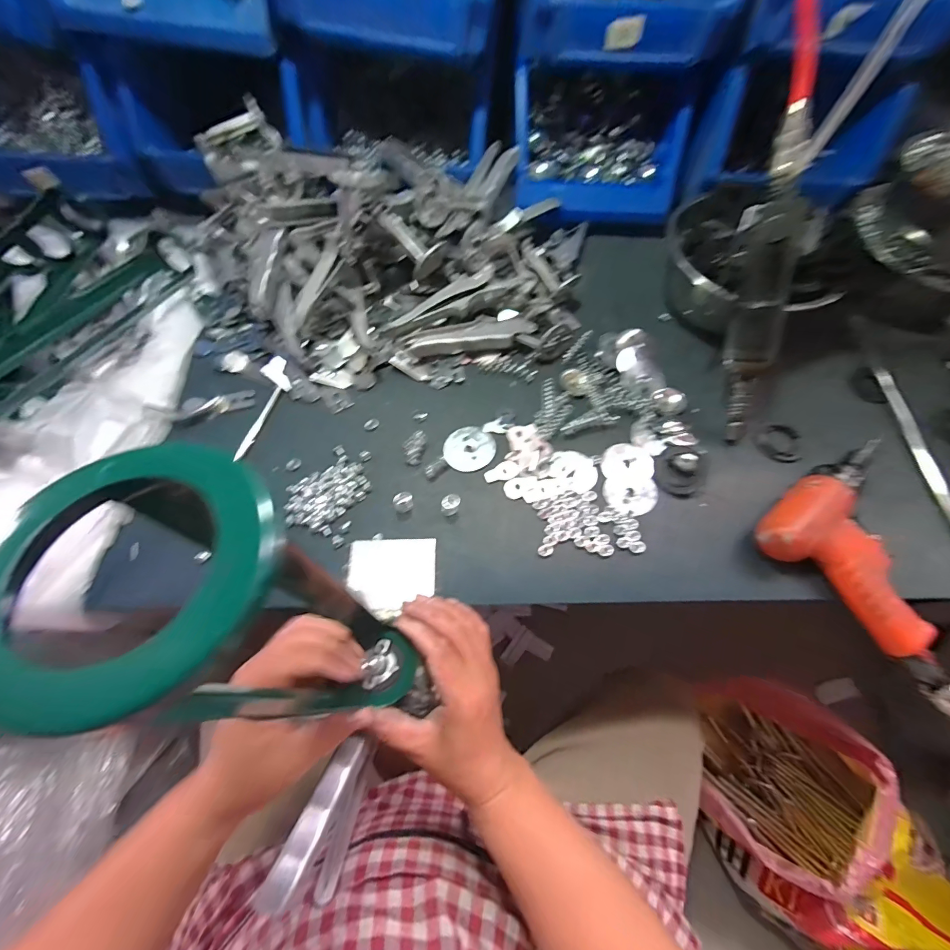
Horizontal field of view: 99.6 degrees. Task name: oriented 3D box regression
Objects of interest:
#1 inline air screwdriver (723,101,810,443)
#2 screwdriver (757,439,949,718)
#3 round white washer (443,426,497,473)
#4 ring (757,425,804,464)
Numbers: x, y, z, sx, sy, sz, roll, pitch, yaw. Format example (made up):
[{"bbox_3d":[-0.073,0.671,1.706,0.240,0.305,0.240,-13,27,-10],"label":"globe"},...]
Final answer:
[{"bbox_3d":[0.253,-0.156,0.352,0.034,0.254,0.031,-5,23,-4],"label":"inline air screwdriver"},{"bbox_3d":[0.371,0.079,0.340,0.167,0.038,0.218,-37,71,-17],"label":"screwdriver"},{"bbox_3d":[-0.005,-0.026,0.396,0.049,0.004,0.049,1,65,-2],"label":"round white washer"},{"bbox_3d":[0.310,-0.032,0.406,0.042,0.007,0.043,1,65,-2],"label":"ring"}]

